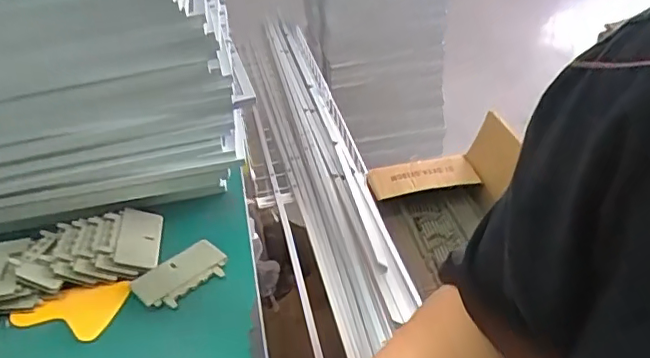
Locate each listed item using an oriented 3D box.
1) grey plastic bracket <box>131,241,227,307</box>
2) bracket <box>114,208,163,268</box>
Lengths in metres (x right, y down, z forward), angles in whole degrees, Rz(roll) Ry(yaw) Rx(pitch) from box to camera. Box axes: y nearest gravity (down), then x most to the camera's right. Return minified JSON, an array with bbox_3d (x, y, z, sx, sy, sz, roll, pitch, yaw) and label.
[{"bbox_3d":[-0.137,0.089,0.545,0.085,0.009,0.056,-31,41,-31],"label":"grey plastic bracket"},{"bbox_3d":[-0.189,0.058,0.583,0.042,0.010,0.081,19,32,-23],"label":"bracket"}]

